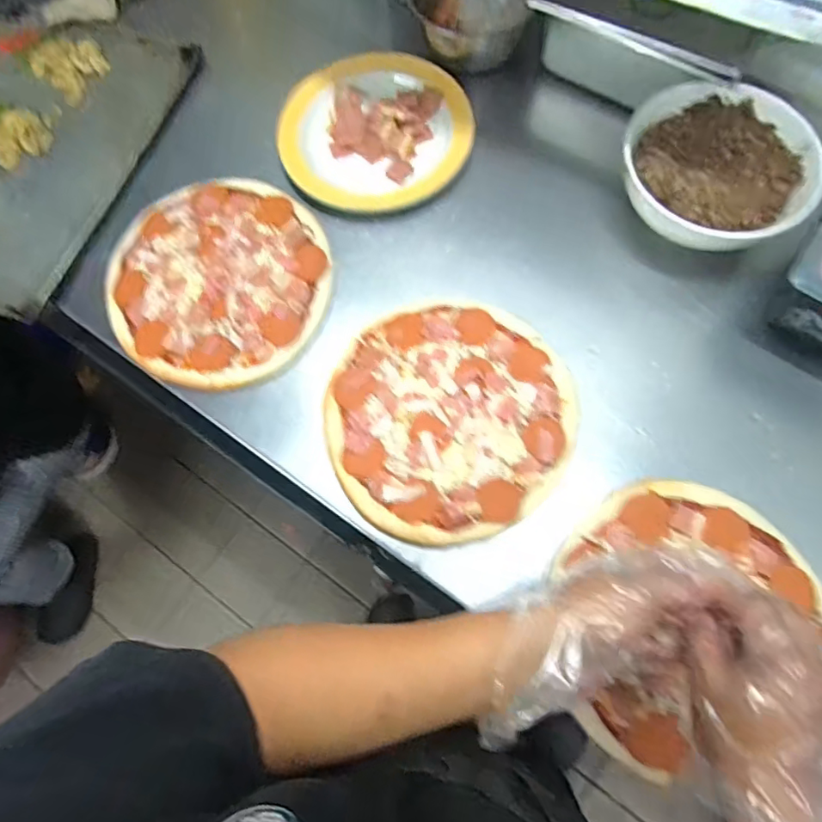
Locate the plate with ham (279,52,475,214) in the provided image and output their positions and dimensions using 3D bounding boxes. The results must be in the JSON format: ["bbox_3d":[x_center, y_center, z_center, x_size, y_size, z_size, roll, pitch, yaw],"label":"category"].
[{"bbox_3d":[-0.048,-0.356,0.671,0.243,0.029,0.213,25,74,10],"label":"plate with ham"}]

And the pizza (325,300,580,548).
[{"bbox_3d":[0.041,0.004,0.555,0.244,0.033,0.243,-1,71,2],"label":"pizza"}]

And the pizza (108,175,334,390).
[{"bbox_3d":[-0.224,-0.155,0.621,0.257,0.030,0.245,-1,71,2],"label":"pizza"}]

